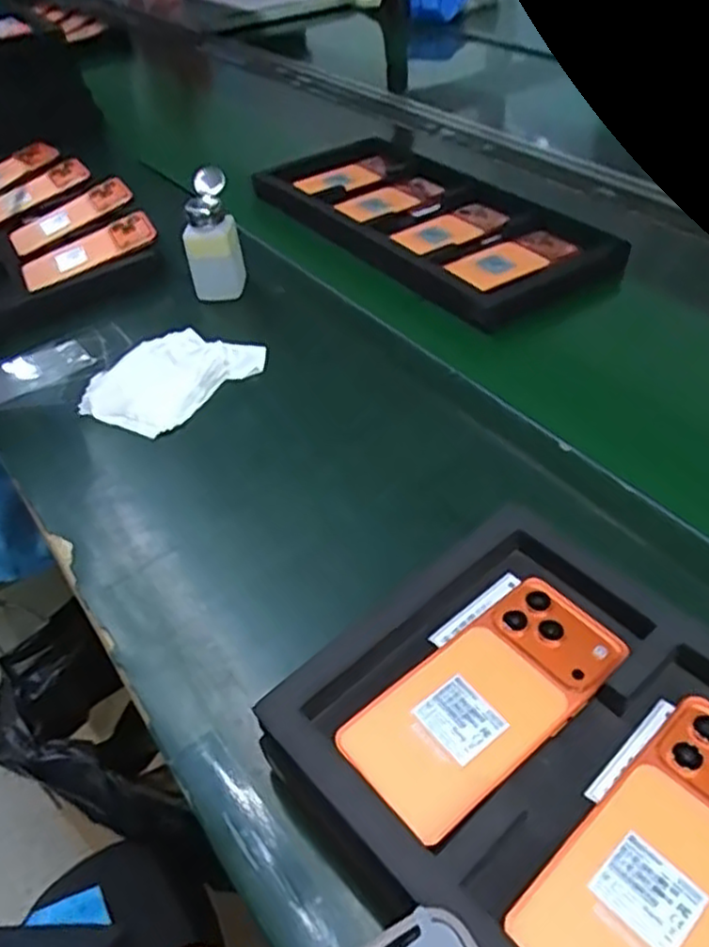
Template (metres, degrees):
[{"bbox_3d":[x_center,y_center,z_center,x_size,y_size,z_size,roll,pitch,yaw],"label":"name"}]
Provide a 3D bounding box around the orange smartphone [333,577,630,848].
[{"bbox_3d":[0.072,0.121,0.391,0.159,0.006,0.075,-29,48,-27],"label":"orange smartphone"}]

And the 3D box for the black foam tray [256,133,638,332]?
[{"bbox_3d":[0.074,-0.334,0.915,0.260,0.042,0.509,-26,48,-22],"label":"black foam tray"}]

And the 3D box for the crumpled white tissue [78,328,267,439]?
[{"bbox_3d":[-0.183,-0.095,0.704,0.113,0.022,0.156,27,51,29],"label":"crumpled white tissue"}]

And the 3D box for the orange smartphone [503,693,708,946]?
[{"bbox_3d":[0.148,0.176,0.328,0.160,0.008,0.075,-32,49,-30],"label":"orange smartphone"}]

